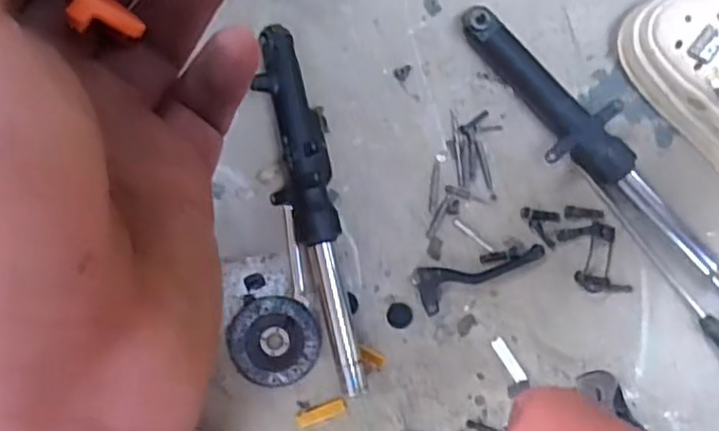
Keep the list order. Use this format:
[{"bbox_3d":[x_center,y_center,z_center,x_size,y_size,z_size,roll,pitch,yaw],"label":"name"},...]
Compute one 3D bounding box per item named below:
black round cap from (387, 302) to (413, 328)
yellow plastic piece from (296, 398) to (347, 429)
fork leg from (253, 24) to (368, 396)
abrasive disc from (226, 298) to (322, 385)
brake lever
[{"bbox_3d":[0.040,0.099,0.679,0.025,0.004,0.025,0,85,3],"label":"black round cap"},{"bbox_3d":[-0.037,0.193,0.672,0.049,0.004,0.016,-21,84,1],"label":"yellow plastic piece"},{"bbox_3d":[-0.048,-0.007,0.669,0.062,0.049,0.358,-13,84,1],"label":"fork leg"},{"bbox_3d":[-0.083,0.123,0.678,0.088,0.007,0.085,0,85,3],"label":"abrasive disc"},{"bbox_3d":[0.121,0.061,0.672,0.125,0.016,0.044,-13,84,1],"label":"brake lever"}]

